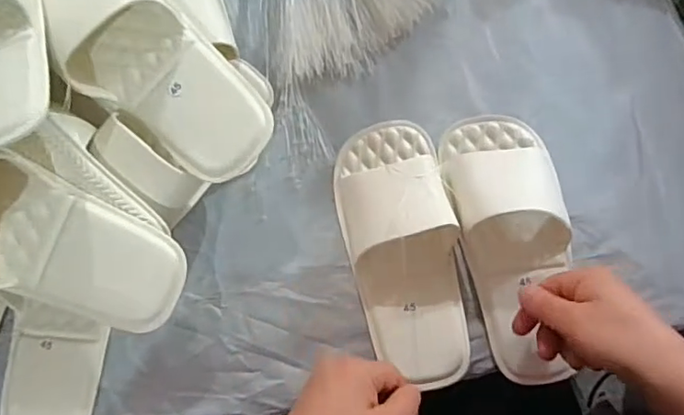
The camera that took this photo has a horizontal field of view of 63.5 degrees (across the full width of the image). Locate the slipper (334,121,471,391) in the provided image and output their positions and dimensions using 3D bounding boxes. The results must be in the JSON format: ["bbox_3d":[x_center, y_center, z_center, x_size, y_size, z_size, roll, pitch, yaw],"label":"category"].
[{"bbox_3d":[0.053,0.034,0.474,0.092,0.037,0.226,-12,78,-1],"label":"slipper"}]

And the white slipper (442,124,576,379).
[{"bbox_3d":[0.147,0.029,0.475,0.096,0.043,0.233,-5,79,1],"label":"white slipper"}]

